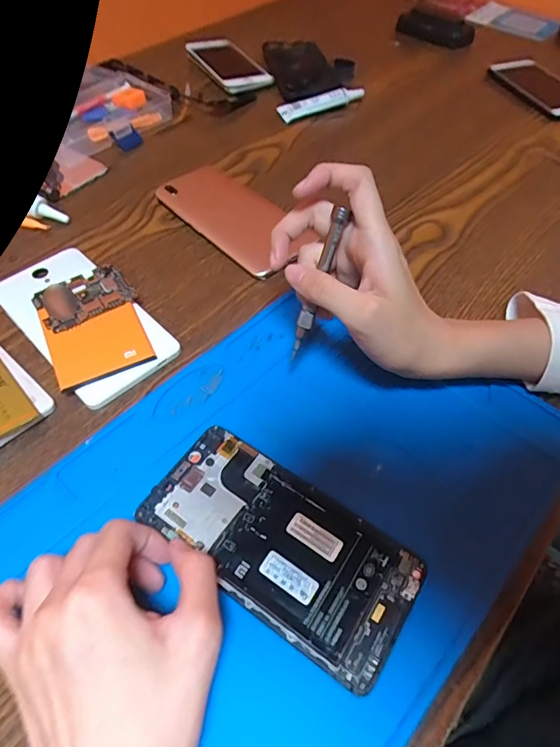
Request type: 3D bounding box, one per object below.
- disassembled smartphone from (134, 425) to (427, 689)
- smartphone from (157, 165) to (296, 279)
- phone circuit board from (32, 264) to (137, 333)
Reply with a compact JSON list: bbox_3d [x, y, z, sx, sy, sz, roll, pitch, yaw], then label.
[{"bbox_3d":[0.000,0.090,0.257,0.146,0.004,0.072,32,60,19],"label":"disassembled smartphone"},{"bbox_3d":[-0.040,-0.141,0.420,0.070,0.013,0.148,-37,63,-24],"label":"smartphone"},{"bbox_3d":[-0.145,-0.057,0.351,0.066,0.005,0.050,-28,59,-20],"label":"phone circuit board"}]

